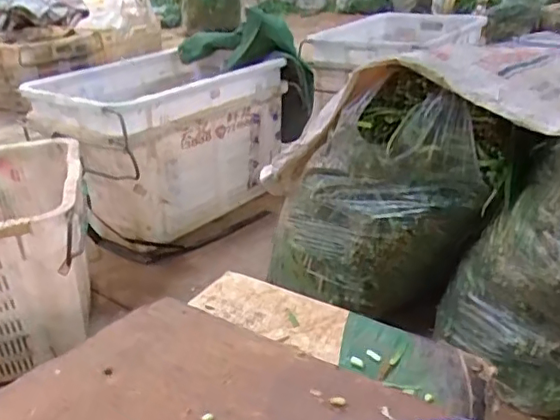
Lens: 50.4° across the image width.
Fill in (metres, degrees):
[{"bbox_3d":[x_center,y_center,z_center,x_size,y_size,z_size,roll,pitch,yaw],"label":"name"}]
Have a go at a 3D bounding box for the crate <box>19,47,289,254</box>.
[{"bbox_3d":[-0.334,-0.201,1.766,0.426,0.410,0.621,19,33,38],"label":"crate"}]

